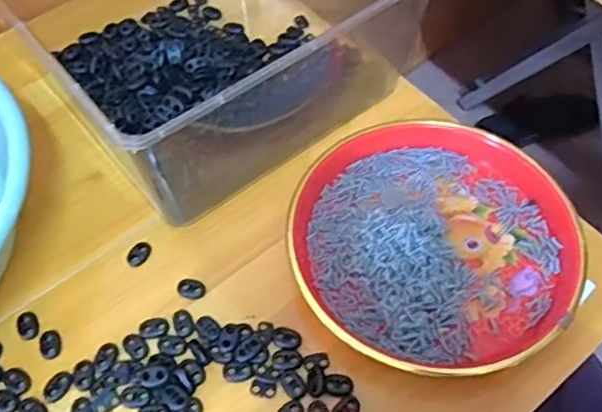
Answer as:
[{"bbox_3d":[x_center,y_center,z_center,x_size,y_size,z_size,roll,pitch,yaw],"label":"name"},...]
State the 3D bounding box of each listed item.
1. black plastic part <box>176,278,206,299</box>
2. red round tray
[{"bbox_3d":[-0.085,0.064,0.506,0.022,0.004,0.016,6,57,5],"label":"black plastic part"},{"bbox_3d":[0.103,0.027,0.520,0.222,0.031,0.215,0,57,1],"label":"red round tray"}]

